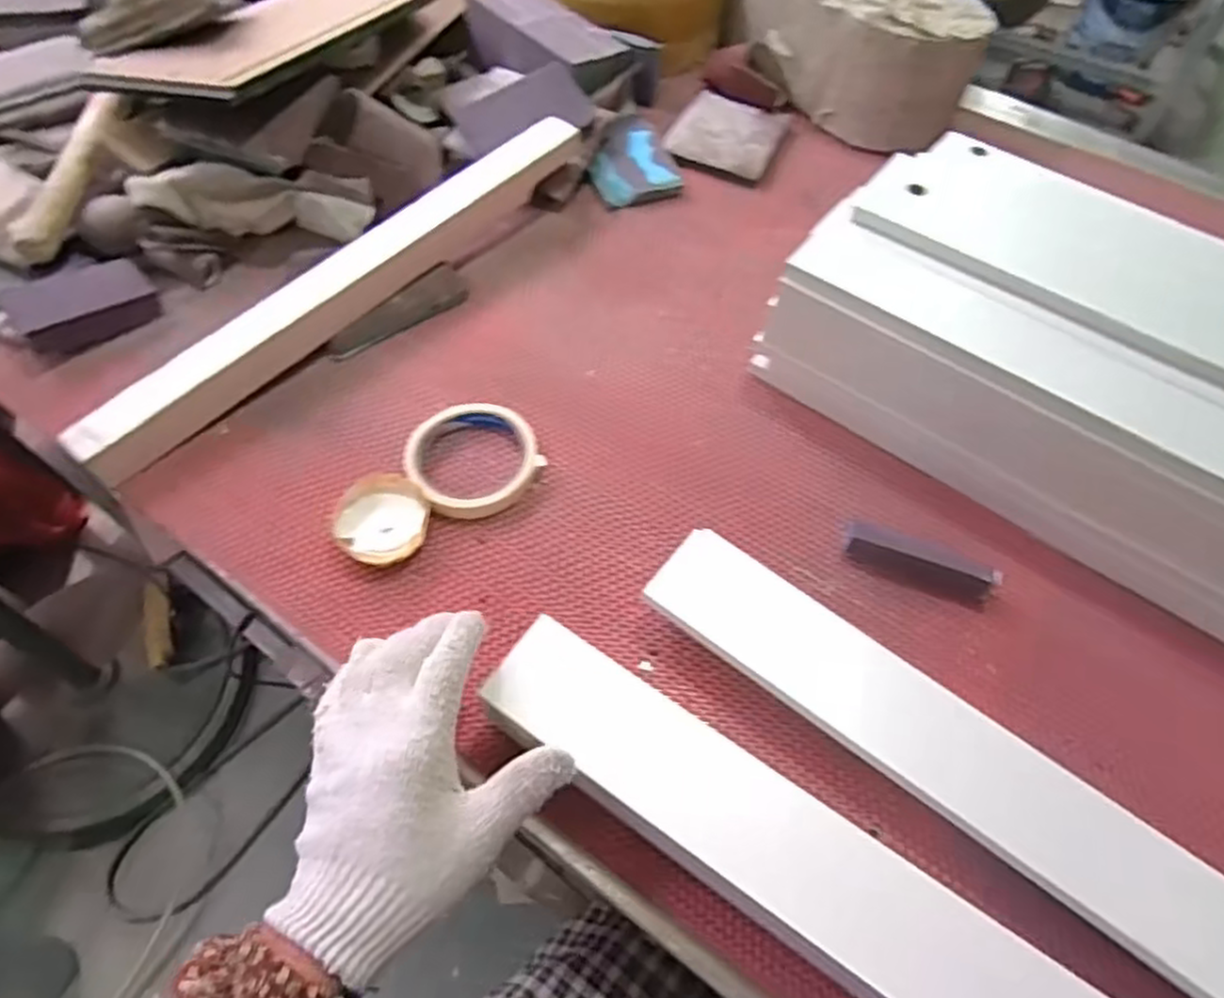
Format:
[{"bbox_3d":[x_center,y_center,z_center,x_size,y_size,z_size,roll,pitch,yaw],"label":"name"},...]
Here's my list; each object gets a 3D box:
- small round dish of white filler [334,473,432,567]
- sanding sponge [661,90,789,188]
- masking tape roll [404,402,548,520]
[{"bbox_3d":[-0.158,0.016,0.515,0.061,0.019,0.066,1,57,-2],"label":"small round dish of white filler"},{"bbox_3d":[0.122,-0.384,0.778,0.107,0.018,0.122,19,58,10],"label":"sanding sponge"},{"bbox_3d":[-0.102,-0.030,0.542,0.091,0.022,0.091,1,57,-2],"label":"masking tape roll"}]

